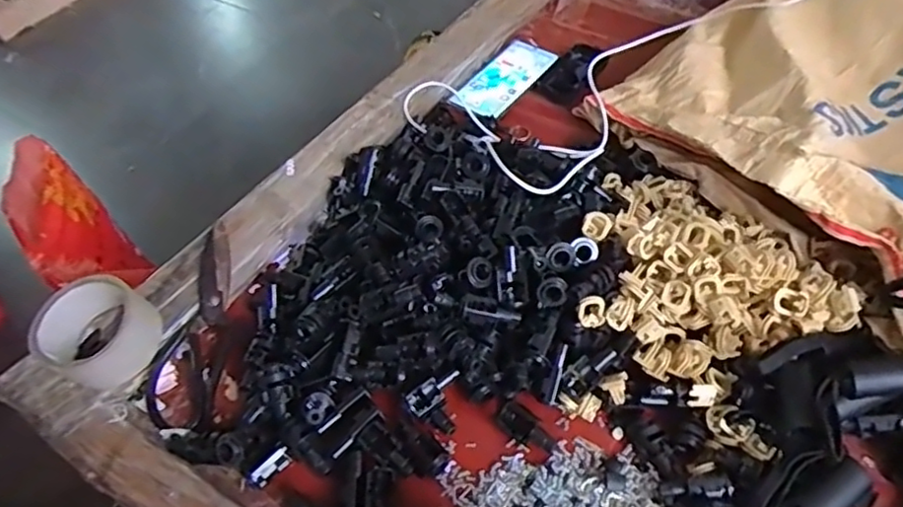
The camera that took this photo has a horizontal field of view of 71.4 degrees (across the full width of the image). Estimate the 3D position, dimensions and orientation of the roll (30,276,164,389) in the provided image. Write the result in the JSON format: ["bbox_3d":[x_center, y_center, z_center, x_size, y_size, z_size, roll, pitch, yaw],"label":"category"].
[{"bbox_3d":[-0.306,0.070,0.544,0.075,0.061,0.089,34,60,26],"label":"roll"}]

